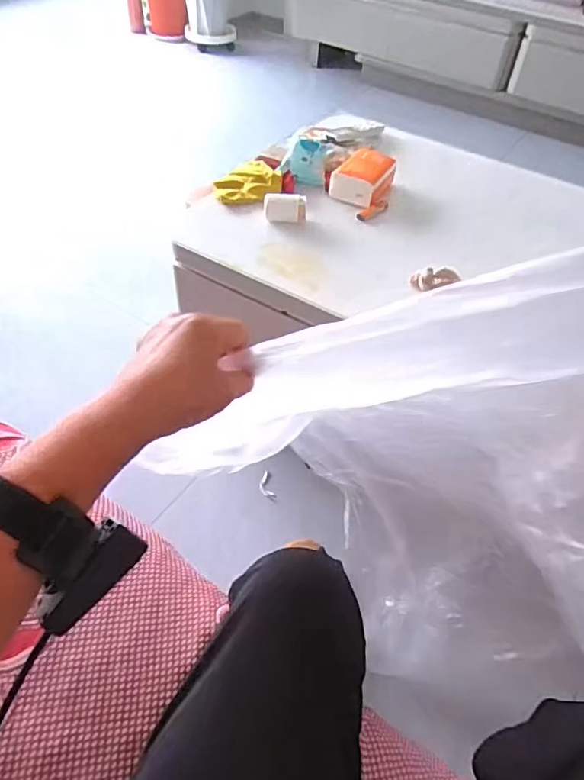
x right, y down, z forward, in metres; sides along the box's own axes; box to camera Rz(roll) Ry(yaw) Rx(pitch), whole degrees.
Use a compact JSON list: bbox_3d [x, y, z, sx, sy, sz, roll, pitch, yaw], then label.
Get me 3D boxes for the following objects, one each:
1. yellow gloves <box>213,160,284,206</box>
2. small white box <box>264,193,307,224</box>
[{"bbox_3d":[-0.089,-0.434,1.101,0.138,0.036,0.155,4,49,-1],"label":"yellow gloves"},{"bbox_3d":[-0.013,-0.345,1.016,0.080,0.044,0.033,3,49,-2],"label":"small white box"}]

